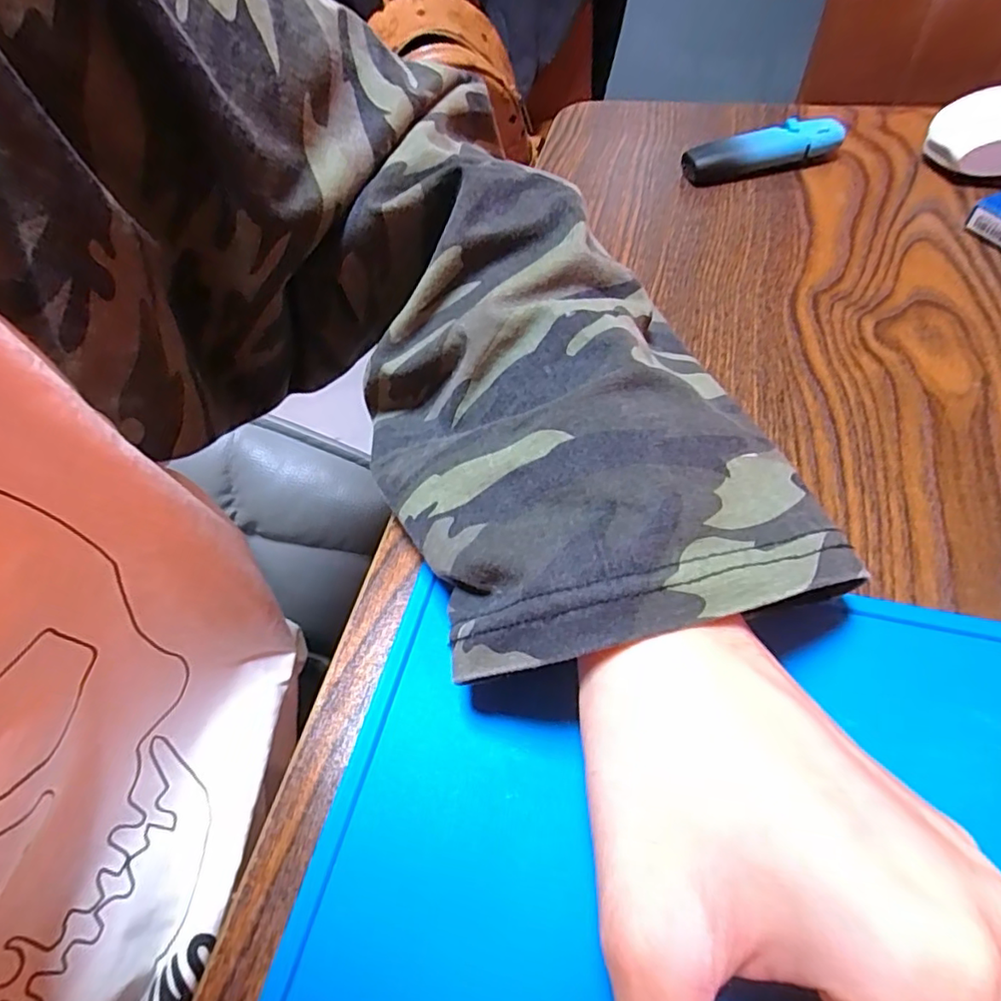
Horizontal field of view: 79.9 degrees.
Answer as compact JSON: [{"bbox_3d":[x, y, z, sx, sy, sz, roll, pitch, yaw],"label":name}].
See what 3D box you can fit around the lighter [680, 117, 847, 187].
[{"bbox_3d":[0.141,-0.188,0.321,0.084,0.018,0.019,-13,56,-4],"label":"lighter"}]

